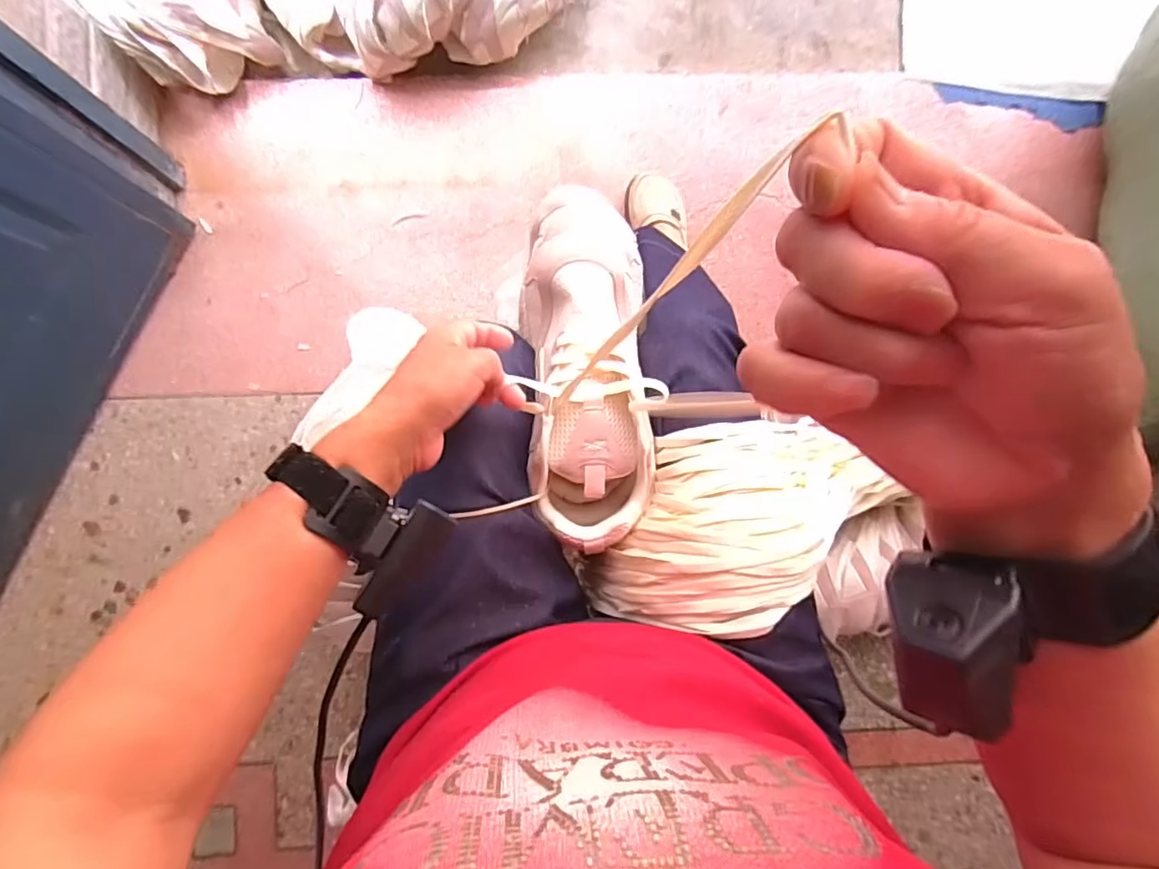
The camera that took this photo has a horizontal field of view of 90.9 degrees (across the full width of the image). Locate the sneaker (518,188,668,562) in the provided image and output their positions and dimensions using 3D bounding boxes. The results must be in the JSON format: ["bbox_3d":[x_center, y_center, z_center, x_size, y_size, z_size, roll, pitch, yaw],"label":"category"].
[{"bbox_3d":[0.006,-0.073,0.475,0.099,0.087,0.321,-2,79,-2],"label":"sneaker"}]

